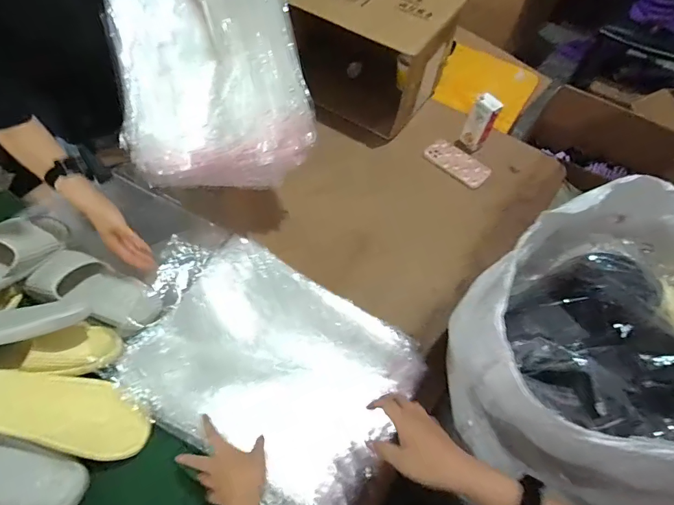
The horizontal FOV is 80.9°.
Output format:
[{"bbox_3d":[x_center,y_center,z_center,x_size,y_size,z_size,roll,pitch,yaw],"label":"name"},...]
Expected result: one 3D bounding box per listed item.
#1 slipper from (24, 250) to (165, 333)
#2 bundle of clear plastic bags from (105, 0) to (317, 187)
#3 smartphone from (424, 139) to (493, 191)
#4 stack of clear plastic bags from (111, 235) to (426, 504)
[{"bbox_3d":[-0.443,0.078,0.741,0.234,0.080,0.108,21,59,9],"label":"slipper"},{"bbox_3d":[-0.219,-0.349,0.706,0.310,0.090,0.377,-6,96,3],"label":"bundle of clear plastic bags"},{"bbox_3d":[0.305,-0.228,0.992,0.085,0.015,0.160,-40,72,-17],"label":"smartphone"},{"bbox_3d":[-0.121,0.173,0.663,0.472,0.060,0.324,30,61,14],"label":"stack of clear plastic bags"}]

